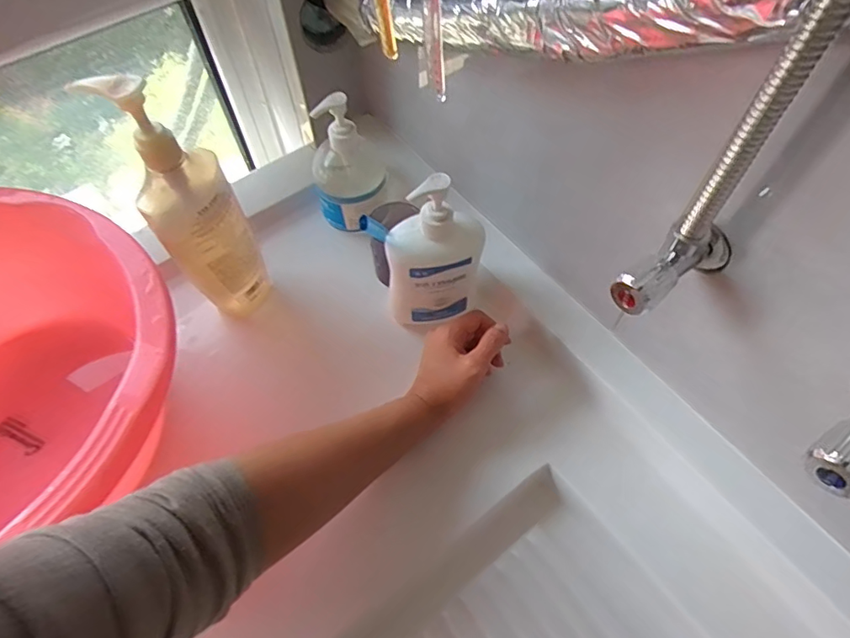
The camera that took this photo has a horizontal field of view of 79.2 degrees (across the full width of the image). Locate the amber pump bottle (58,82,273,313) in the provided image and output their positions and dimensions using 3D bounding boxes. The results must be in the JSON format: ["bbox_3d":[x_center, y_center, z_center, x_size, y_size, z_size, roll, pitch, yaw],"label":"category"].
[{"bbox_3d":[-0.212,-0.097,0.480,0.074,0.261,0.058,-29,64,-15],"label":"amber pump bottle"}]

